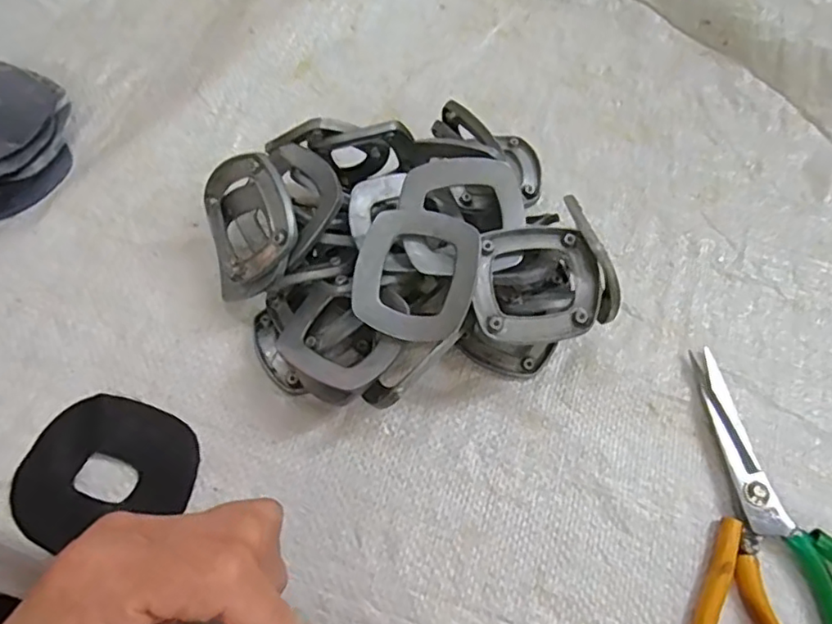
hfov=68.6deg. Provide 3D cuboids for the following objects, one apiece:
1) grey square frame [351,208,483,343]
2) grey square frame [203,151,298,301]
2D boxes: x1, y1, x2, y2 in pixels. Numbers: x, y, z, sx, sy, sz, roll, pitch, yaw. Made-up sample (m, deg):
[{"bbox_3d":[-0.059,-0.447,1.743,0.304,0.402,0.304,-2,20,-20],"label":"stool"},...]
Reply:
[{"bbox_3d":[0.001,-0.018,0.289,0.055,0.008,0.062,16,84,13],"label":"grey square frame"},{"bbox_3d":[-0.088,-0.044,0.320,0.065,0.016,0.068,-12,87,33],"label":"grey square frame"}]

